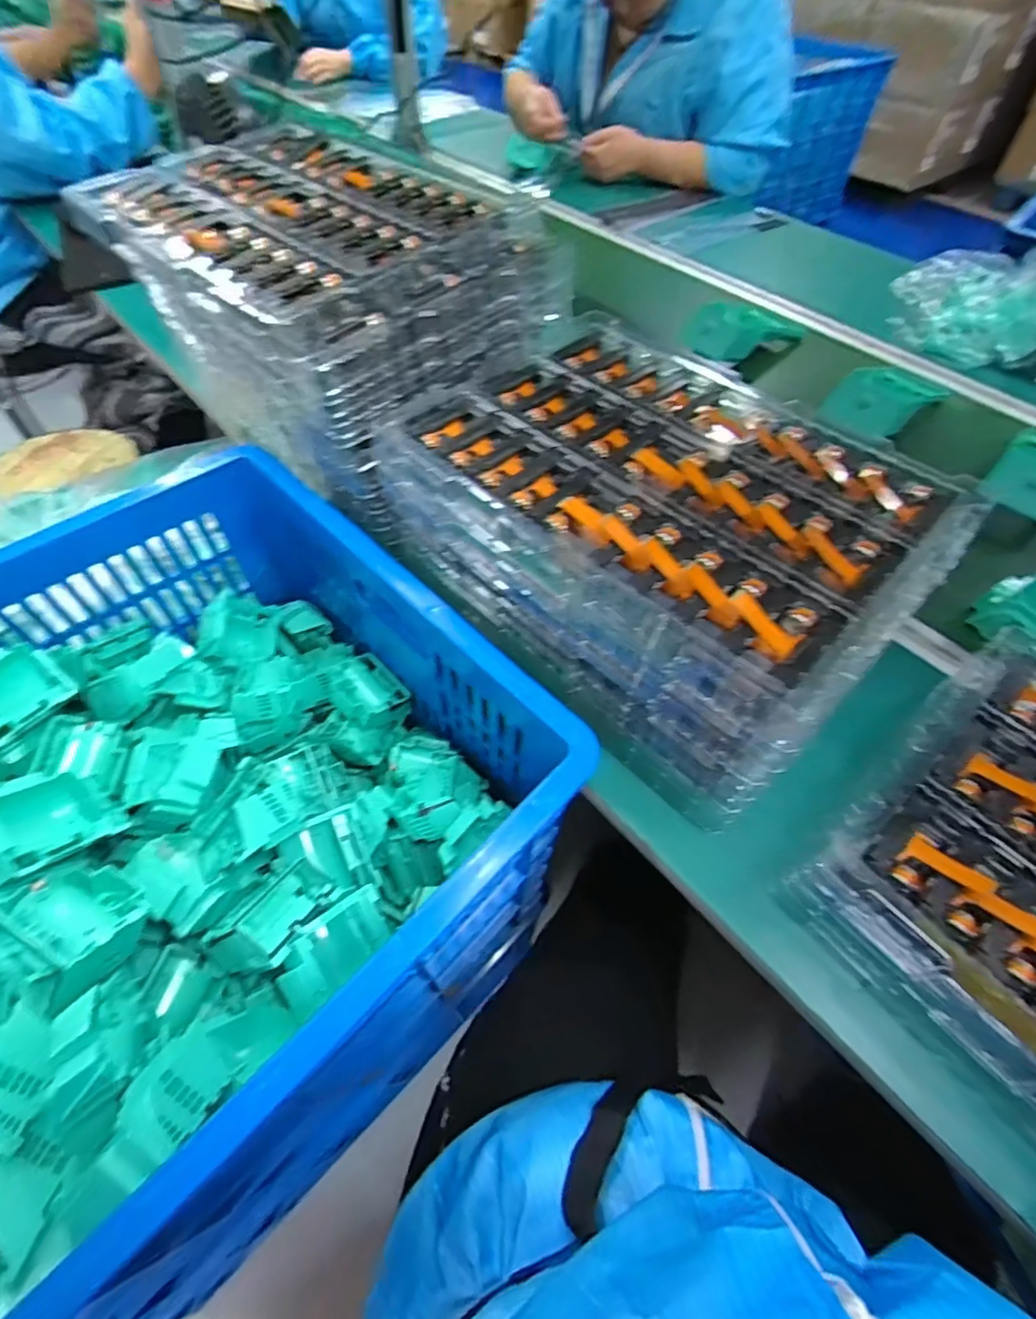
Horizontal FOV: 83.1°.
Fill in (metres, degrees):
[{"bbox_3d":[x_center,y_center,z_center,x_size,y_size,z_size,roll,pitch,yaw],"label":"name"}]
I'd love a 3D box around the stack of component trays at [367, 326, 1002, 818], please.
[{"bbox_3d":[0.101,-0.109,0.483,0.389,0.133,0.284,38,63,23],"label":"stack of component trays"}]

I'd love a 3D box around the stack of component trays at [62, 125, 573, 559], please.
[{"bbox_3d":[-0.189,-0.360,0.603,0.413,0.201,0.273,39,64,23],"label":"stack of component trays"}]

